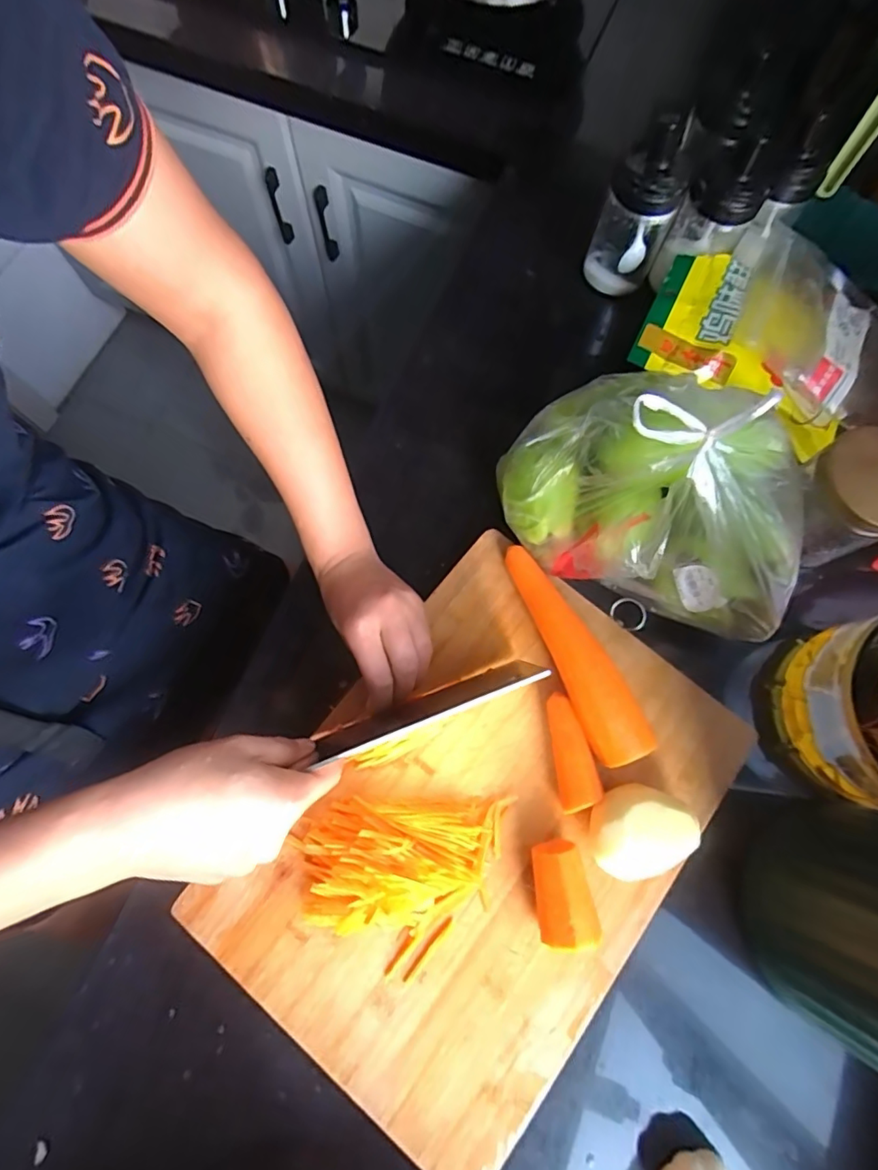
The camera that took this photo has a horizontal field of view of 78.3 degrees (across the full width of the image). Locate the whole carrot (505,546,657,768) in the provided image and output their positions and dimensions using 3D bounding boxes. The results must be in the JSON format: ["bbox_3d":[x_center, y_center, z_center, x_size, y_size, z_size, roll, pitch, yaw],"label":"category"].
[{"bbox_3d":[0.100,0.048,0.414,0.039,0.043,0.176,-23,76,-7],"label":"whole carrot"}]

